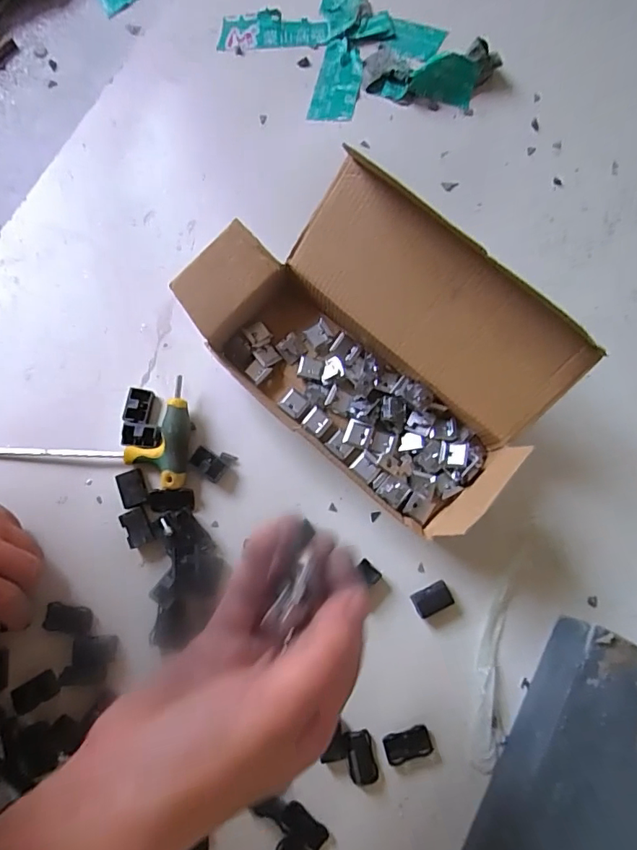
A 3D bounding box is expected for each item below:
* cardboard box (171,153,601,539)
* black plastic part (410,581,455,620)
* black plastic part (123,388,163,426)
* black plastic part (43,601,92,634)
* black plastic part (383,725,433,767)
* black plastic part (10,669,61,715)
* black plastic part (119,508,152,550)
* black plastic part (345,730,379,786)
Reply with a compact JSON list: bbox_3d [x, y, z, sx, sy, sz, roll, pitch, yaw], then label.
[{"bbox_3d":[0.039,-0.059,0.366,0.268,0.104,0.151,40,81,8],"label":"cardboard box"},{"bbox_3d":[0.086,0.131,0.371,0.028,0.008,0.019,-24,79,-5],"label":"black plastic part"},{"bbox_3d":[-0.140,-0.014,0.399,0.026,0.012,0.030,7,78,1],"label":"black plastic part"},{"bbox_3d":[-0.185,0.143,0.368,0.034,0.004,0.019,9,78,2],"label":"black plastic part"},{"bbox_3d":[0.064,0.228,0.352,0.033,0.004,0.021,-16,78,-4],"label":"black plastic part"},{"bbox_3d":[-0.201,0.190,0.352,0.033,0.004,0.019,-30,80,-7],"label":"black plastic part"},{"bbox_3d":[-0.138,0.079,0.380,0.018,0.012,0.027,-25,79,-6],"label":"black plastic part"},{"bbox_3d":[0.030,0.235,0.350,0.018,0.004,0.034,-12,78,-3],"label":"black plastic part"}]

